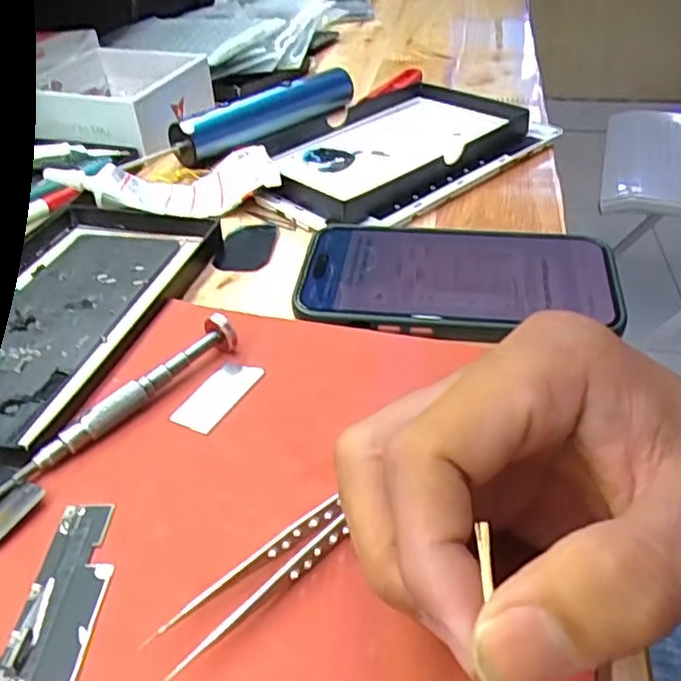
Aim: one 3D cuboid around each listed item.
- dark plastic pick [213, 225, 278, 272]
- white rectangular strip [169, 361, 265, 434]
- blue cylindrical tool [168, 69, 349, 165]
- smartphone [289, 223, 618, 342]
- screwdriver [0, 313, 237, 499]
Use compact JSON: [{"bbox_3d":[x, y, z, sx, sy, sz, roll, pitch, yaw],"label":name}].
[{"bbox_3d":[-0.053,-0.052,0.371,0.031,0.007,0.046,4,39,9],"label":"dark plastic pick"},{"bbox_3d":[-0.049,0.022,0.270,0.017,0.004,0.039,20,44,26],"label":"white rectangular strip"},{"bbox_3d":[-0.049,-0.163,0.476,0.150,0.033,0.024,-27,44,-24],"label":"blue cylindrical tool"},{"bbox_3d":[0.054,-0.031,0.317,0.145,0.010,0.073,3,40,11],"label":"smartphone"},{"bbox_3d":[-0.089,0.027,0.254,0.012,0.016,0.118,30,48,34],"label":"screwdriver"}]

